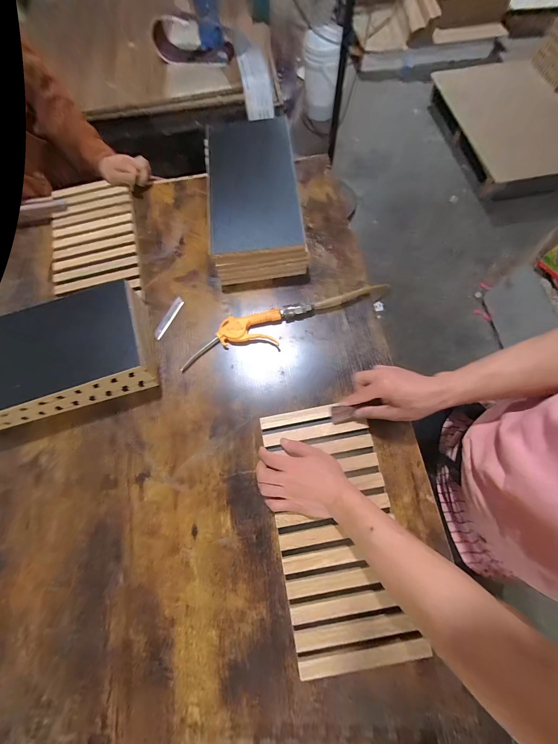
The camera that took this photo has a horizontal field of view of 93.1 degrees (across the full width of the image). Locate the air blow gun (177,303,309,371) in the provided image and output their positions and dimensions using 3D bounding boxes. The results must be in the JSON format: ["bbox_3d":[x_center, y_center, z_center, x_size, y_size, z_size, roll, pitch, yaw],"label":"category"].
[{"bbox_3d":[-0.067,-0.078,0.526,0.265,0.026,0.075,-14,73,-2],"label":"air blow gun"}]

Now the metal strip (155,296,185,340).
[{"bbox_3d":[-0.232,-0.114,0.556,0.020,0.004,0.101,25,76,9],"label":"metal strip"}]

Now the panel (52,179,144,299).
[{"bbox_3d":[-0.417,-0.303,0.606,0.181,0.026,0.319,-13,73,-2],"label":"panel"}]

